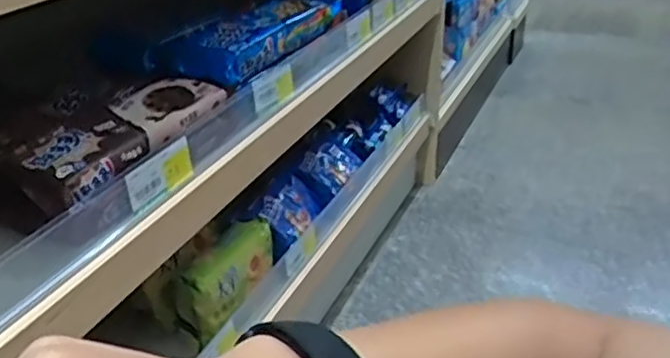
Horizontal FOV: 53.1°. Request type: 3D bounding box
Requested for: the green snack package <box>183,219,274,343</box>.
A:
[{"bbox_3d":[-0.117,0.102,0.748,0.051,0.067,0.138,8,30,15],"label":"green snack package"}]

